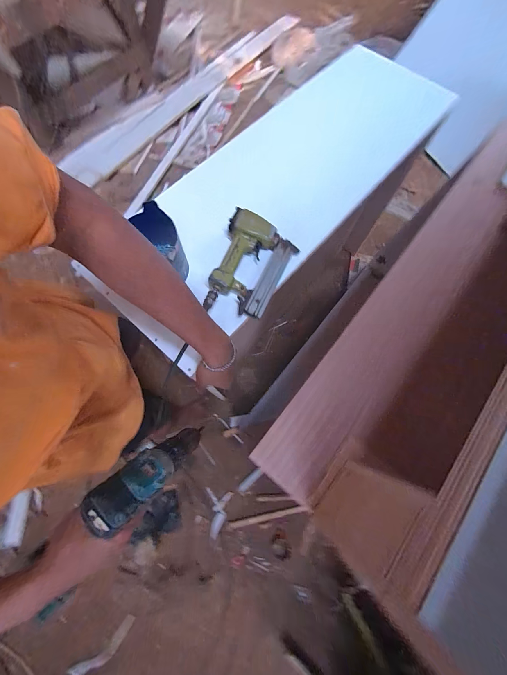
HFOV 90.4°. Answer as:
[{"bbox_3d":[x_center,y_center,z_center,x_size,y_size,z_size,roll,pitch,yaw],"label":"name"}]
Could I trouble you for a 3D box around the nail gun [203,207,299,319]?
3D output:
[{"bbox_3d":[-0.020,-0.156,0.564,0.169,0.051,0.245,28,74,6],"label":"nail gun"}]

